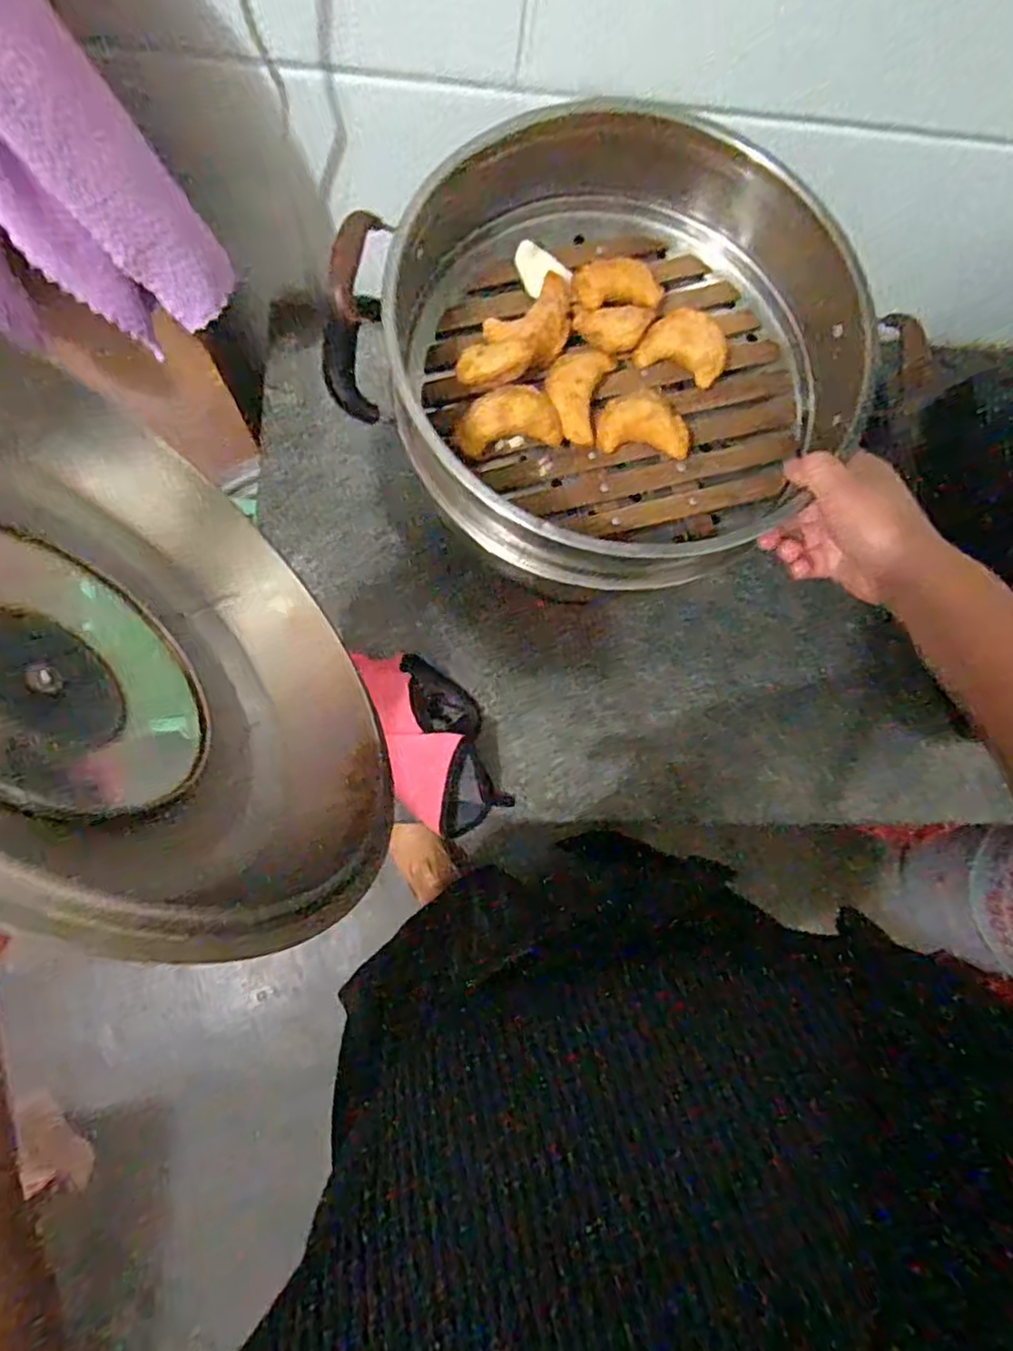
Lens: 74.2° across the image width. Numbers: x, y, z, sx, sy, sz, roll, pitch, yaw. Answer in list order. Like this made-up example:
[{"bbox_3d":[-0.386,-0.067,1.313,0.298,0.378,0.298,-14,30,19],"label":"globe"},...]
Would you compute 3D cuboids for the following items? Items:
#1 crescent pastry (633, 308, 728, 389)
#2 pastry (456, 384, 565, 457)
[{"bbox_3d":[0.139,-0.255,0.514,0.065,0.032,0.041,26,64,14],"label":"crescent pastry"},{"bbox_3d":[0.002,-0.190,0.498,0.074,0.045,0.025,-4,17,5],"label":"pastry"}]

